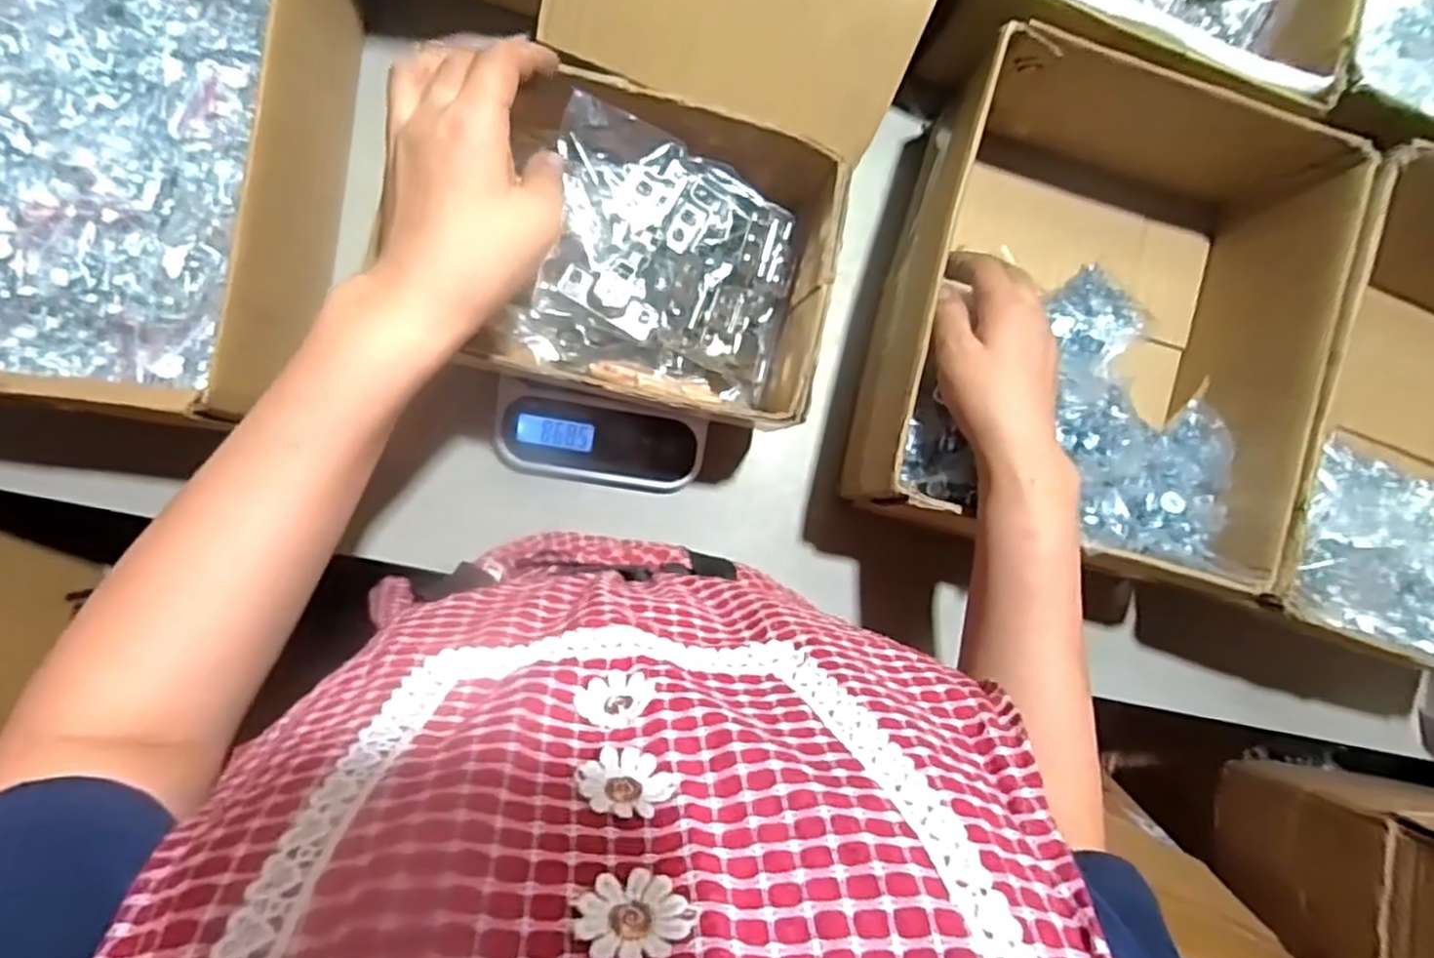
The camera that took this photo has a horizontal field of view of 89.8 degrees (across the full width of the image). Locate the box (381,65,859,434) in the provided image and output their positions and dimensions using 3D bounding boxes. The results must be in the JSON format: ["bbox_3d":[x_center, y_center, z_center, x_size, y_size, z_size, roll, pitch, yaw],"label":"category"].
[{"bbox_3d":[-0.026,-0.133,0.446,0.183,0.074,0.174,13,90,-6],"label":"box"}]

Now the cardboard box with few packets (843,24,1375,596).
[{"bbox_3d":[0.258,-0.111,0.508,0.264,0.137,0.310,15,90,-6],"label":"cardboard box with few packets"}]

